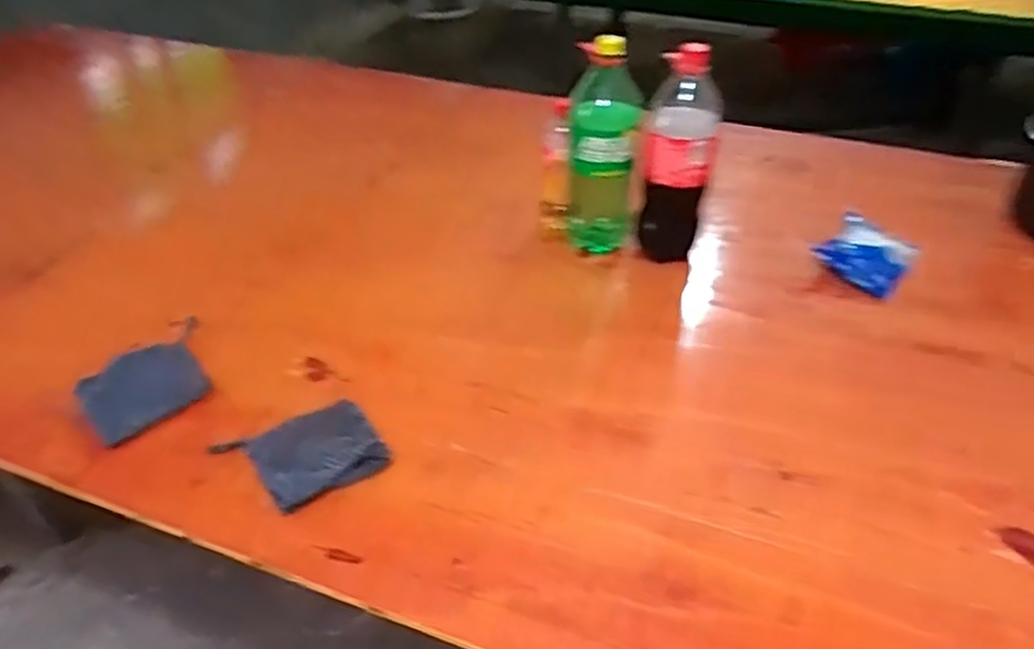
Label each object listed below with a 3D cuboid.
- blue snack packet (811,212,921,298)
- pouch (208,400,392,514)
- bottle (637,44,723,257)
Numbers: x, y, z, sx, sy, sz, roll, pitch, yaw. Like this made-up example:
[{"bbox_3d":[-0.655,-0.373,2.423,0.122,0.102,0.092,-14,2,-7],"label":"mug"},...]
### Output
[{"bbox_3d":[0.535,-0.108,1.153,0.146,0.058,0.116,25,46,29],"label":"blue snack packet"},{"bbox_3d":[-0.252,0.152,0.903,0.162,0.024,0.139,-25,45,-26],"label":"pouch"},{"bbox_3d":[0.234,-0.231,1.095,0.093,0.315,0.083,7,40,11],"label":"bottle"}]

